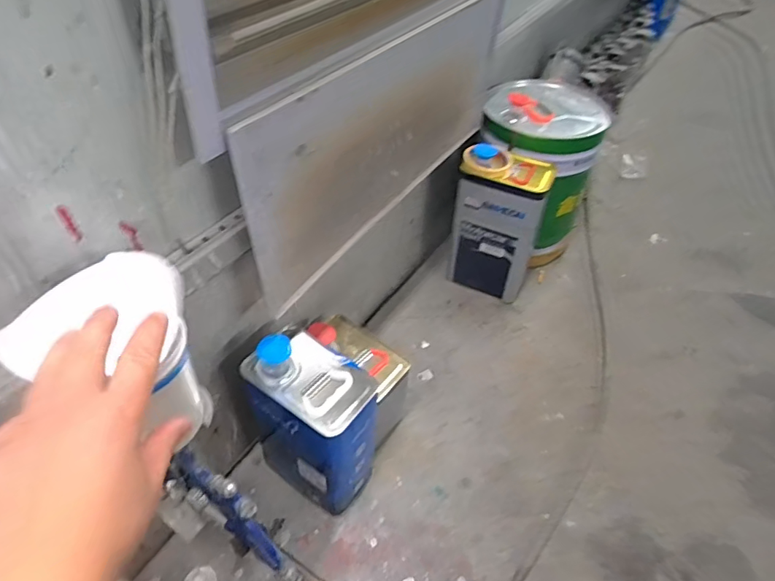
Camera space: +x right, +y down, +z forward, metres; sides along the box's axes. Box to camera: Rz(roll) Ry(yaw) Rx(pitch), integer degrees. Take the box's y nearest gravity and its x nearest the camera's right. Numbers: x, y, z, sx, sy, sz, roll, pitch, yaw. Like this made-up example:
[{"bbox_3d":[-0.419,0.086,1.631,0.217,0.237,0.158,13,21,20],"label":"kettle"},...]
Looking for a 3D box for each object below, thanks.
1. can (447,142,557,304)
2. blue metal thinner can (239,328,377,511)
[{"bbox_3d":[0.227,-0.128,1.096,0.176,0.316,0.124,21,49,17],"label":"can"},{"bbox_3d":[-0.105,0.195,0.753,0.168,0.297,0.114,28,52,23],"label":"blue metal thinner can"}]

